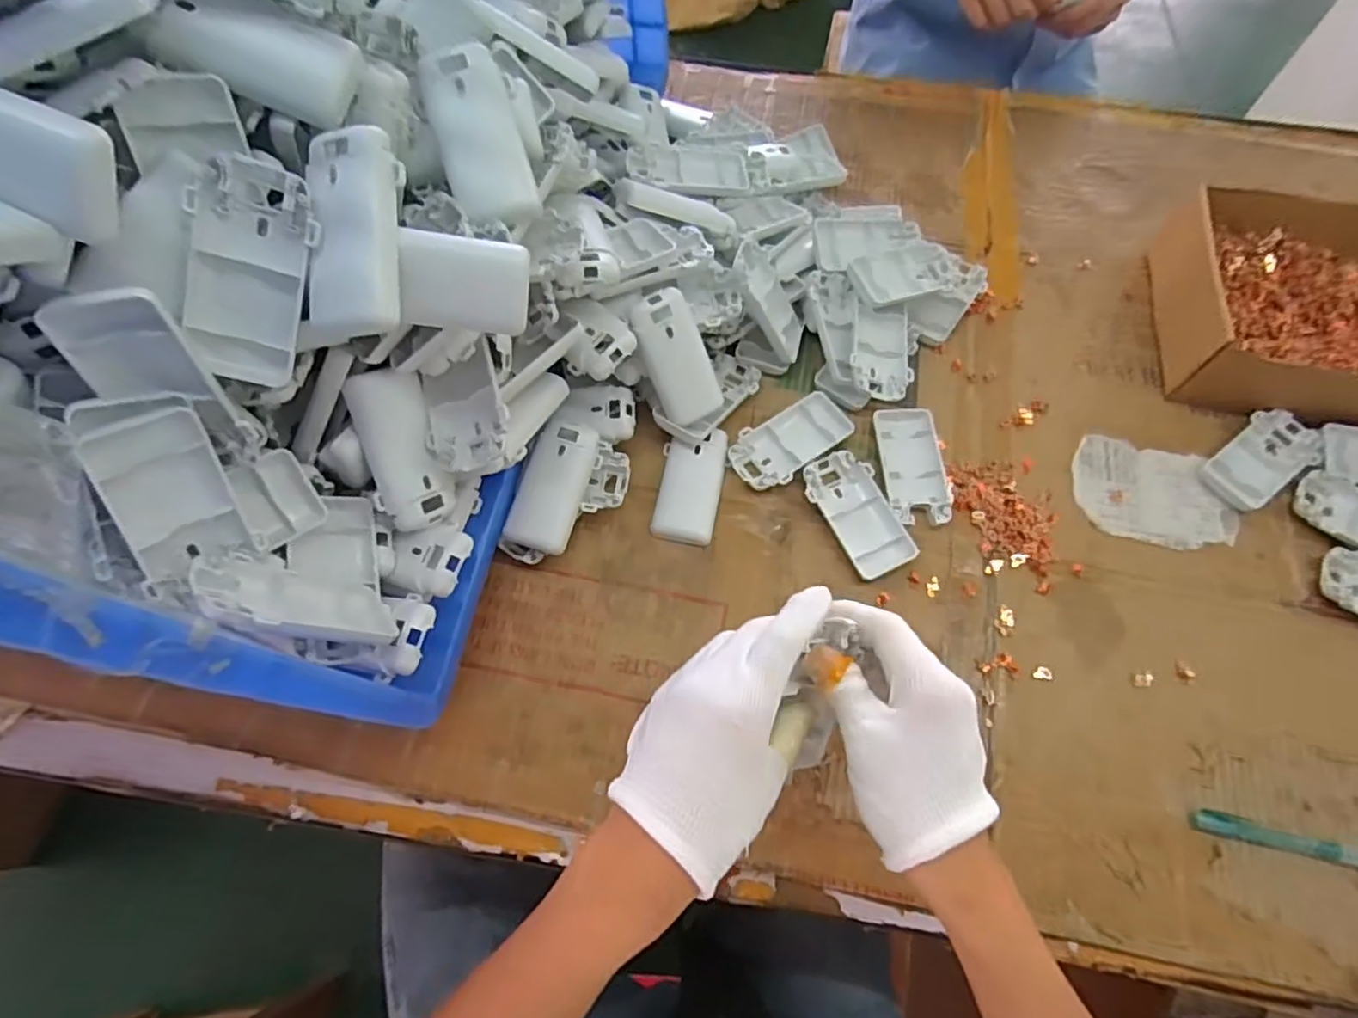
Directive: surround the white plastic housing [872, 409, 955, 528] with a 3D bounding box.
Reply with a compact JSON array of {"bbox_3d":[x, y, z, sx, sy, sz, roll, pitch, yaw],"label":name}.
[{"bbox_3d":[0.179,-0.033,0.504,0.050,0.011,0.094,-2,69,1],"label":"white plastic housing"}]

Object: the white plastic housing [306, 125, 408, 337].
[{"bbox_3d":[-0.149,-0.128,0.306,0.041,0.012,0.090,3,96,3],"label":"white plastic housing"}]

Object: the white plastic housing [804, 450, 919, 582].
[{"bbox_3d":[0.131,0.003,0.489,0.050,0.011,0.097,-28,71,-9],"label":"white plastic housing"}]

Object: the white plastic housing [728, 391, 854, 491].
[{"bbox_3d":[0.085,-0.053,0.512,0.095,0.007,0.050,-36,72,-12],"label":"white plastic housing"}]

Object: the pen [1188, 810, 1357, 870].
[{"bbox_3d":[0.383,0.206,0.409,0.128,0.011,0.015,12,69,6],"label":"pen"}]

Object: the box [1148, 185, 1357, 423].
[{"bbox_3d":[0.517,-0.162,0.538,0.223,0.062,0.201,17,70,8],"label":"box"}]

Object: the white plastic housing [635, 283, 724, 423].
[{"bbox_3d":[-0.002,-0.109,0.481,0.043,0.095,0.008,-28,26,-9],"label":"white plastic housing"}]

